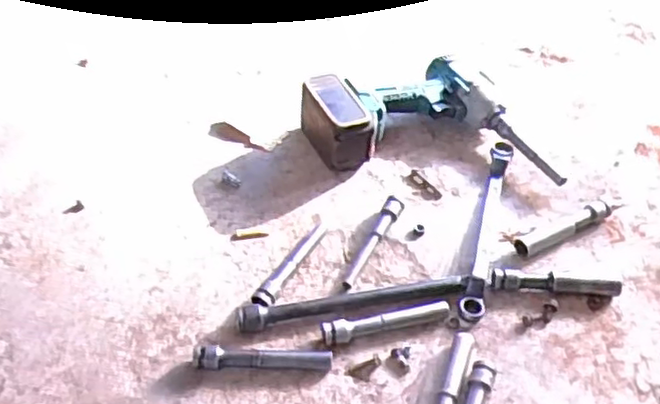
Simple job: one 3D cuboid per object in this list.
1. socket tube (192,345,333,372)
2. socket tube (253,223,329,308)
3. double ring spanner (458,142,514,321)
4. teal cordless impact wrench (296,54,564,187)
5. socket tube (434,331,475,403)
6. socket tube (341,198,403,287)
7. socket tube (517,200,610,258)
[{"bbox_3d":[-0.061,0.145,0.623,0.125,0.023,0.018,0,45,-2],"label":"socket tube"},{"bbox_3d":[-0.041,0.062,0.711,0.023,0.013,0.133,20,48,17],"label":"socket tube"},{"bbox_3d":[0.176,0.024,0.750,0.024,0.021,0.256,13,46,11],"label":"double ring spanner"},{"bbox_3d":[0.119,-0.083,0.820,0.246,0.072,0.237,-19,49,-20],"label":"teal cordless impact wrench"},{"bbox_3d":[0.107,0.171,0.608,0.020,0.018,0.129,17,47,14],"label":"socket tube"},{"bbox_3d":[0.049,0.040,0.730,0.023,0.019,0.133,19,48,17],"label":"socket tube"},{"bbox_3d":[0.260,0.028,0.748,0.137,0.019,0.022,-20,49,-21],"label":"socket tube"}]

